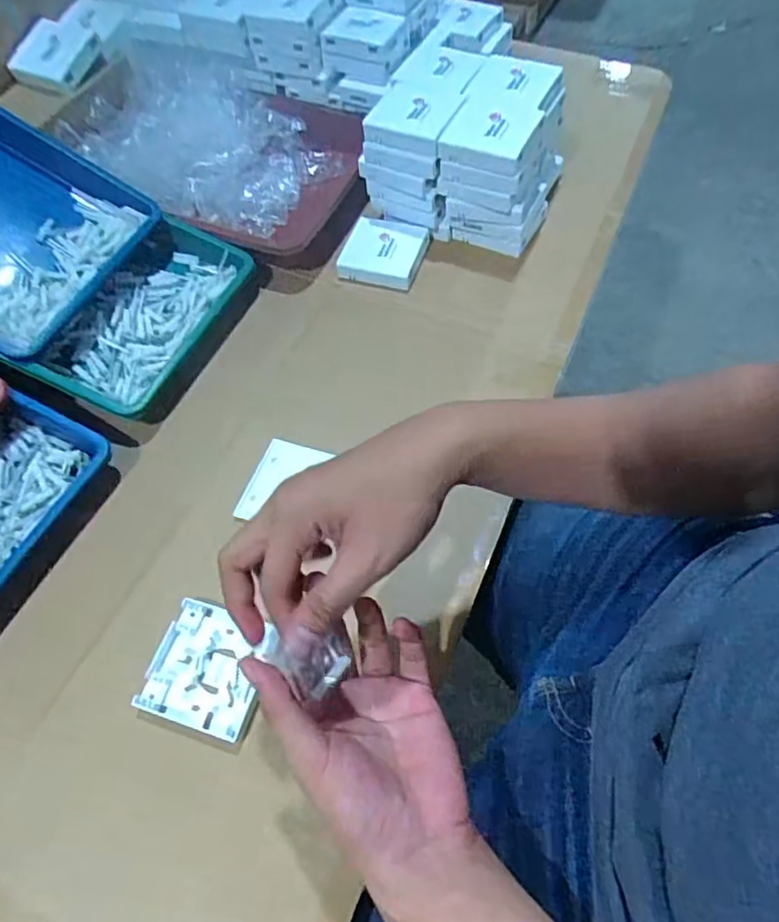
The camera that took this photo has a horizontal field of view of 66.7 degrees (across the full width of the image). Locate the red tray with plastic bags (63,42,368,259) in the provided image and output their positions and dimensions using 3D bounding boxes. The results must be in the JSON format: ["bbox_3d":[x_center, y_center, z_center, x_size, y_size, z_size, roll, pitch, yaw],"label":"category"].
[{"bbox_3d":[-0.203,-0.369,0.709,0.340,0.079,0.243,21,63,9],"label":"red tray with plastic bags"}]

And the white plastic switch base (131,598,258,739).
[{"bbox_3d":[-0.138,0.159,0.458,0.085,0.017,0.086,14,61,11],"label":"white plastic switch base"}]

